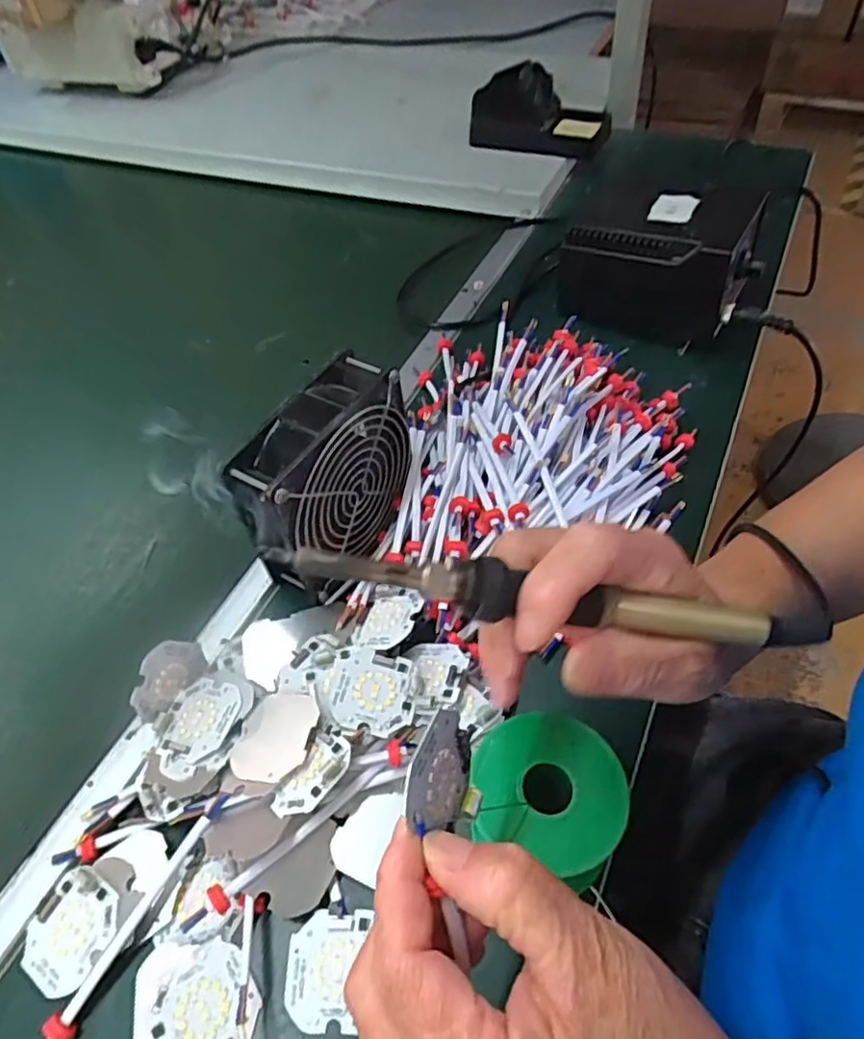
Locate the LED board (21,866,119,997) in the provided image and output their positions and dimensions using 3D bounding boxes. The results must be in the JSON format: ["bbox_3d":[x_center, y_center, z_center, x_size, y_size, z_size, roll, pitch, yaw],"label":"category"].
[{"bbox_3d":[-0.177,0.200,0.317,0.046,0.008,0.047,26,59,23],"label":"LED board"}]

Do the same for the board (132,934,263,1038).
[{"bbox_3d":[-0.110,0.221,0.298,0.057,0.007,0.048,36,64,28],"label":"board"}]

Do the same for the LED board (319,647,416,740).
[{"bbox_3d":[-0.036,0.096,0.363,0.051,0.005,0.047,10,54,1],"label":"LED board"}]

